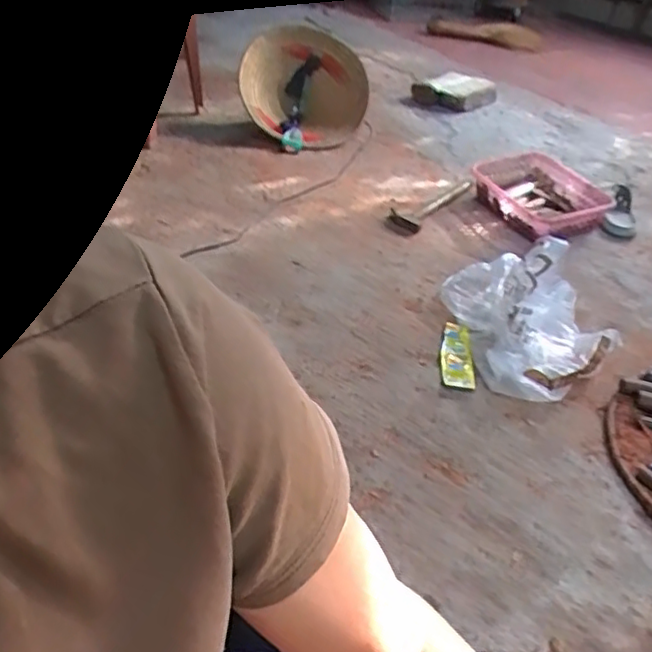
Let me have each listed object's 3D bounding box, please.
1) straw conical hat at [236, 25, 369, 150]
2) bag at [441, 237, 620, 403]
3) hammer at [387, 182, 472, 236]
[{"bbox_3d":[-0.054,-0.596,1.567,0.318,0.219,0.268,3,38,0],"label":"straw conical hat"},{"bbox_3d":[0.371,-0.047,1.092,0.247,0.158,0.321,-3,40,-8],"label":"bag"},{"bbox_3d":[0.237,-0.275,1.416,0.218,0.026,0.086,-36,39,-27],"label":"hammer"}]

